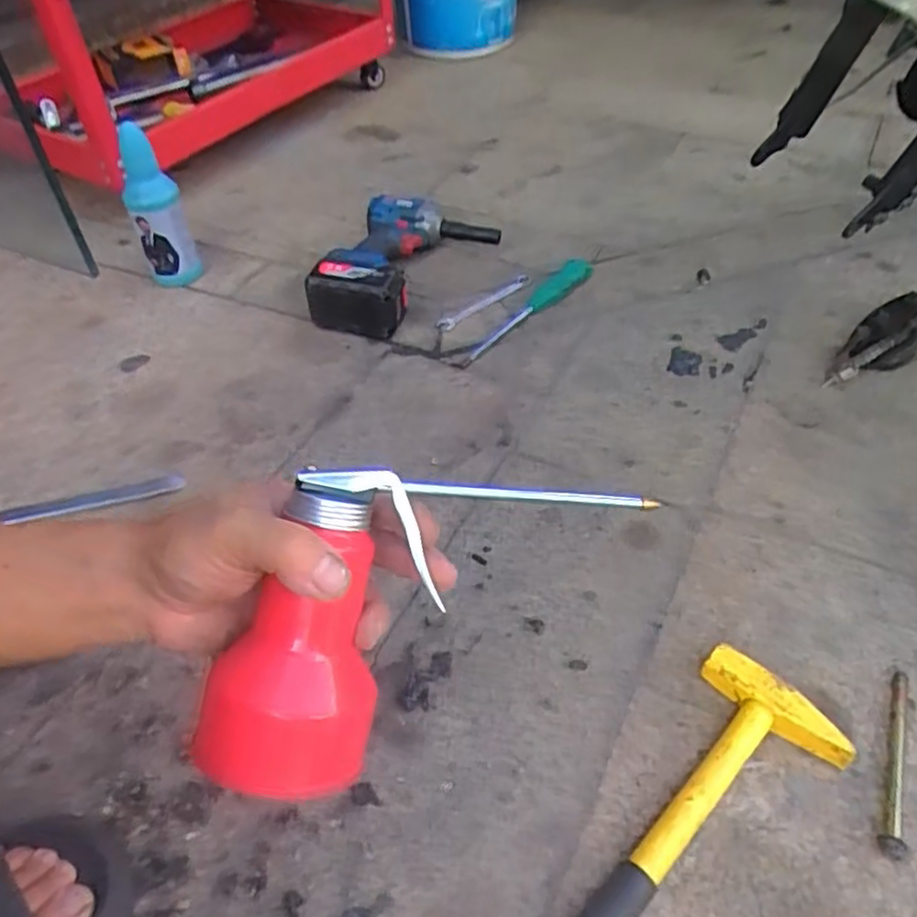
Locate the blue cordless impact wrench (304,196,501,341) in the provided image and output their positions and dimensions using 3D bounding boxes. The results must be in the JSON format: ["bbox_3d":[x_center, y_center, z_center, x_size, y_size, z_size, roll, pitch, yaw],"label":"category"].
[{"bbox_3d":[-0.072,-0.250,0.934,0.172,0.084,0.227,15,50,17],"label":"blue cordless impact wrench"}]

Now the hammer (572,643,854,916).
[{"bbox_3d":[0.134,0.259,0.482,0.310,0.032,0.112,-33,52,-25],"label":"hammer"}]

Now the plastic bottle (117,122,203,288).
[{"bbox_3d":[-0.392,-0.318,0.934,0.071,0.196,0.074,-21,49,-16],"label":"plastic bottle"}]

